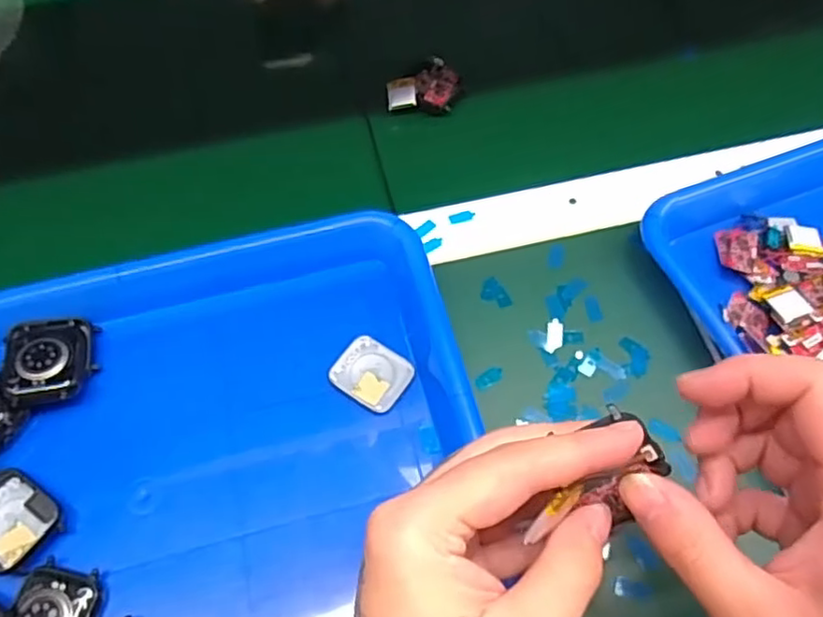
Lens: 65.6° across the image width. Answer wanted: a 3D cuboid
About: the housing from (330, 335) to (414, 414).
[{"bbox_3d":[-0.021,0.034,0.340,0.039,0.006,0.035,32,66,19],"label":"housing"}]

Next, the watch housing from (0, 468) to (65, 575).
[{"bbox_3d":[-0.192,0.099,0.302,0.046,0.007,0.037,32,66,19],"label":"watch housing"}]

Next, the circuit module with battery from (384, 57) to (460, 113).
[{"bbox_3d":[0.009,-0.159,0.454,0.050,0.014,0.043,1,60,3],"label":"circuit module with battery"}]

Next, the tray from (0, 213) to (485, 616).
[{"bbox_3d":[-0.131,0.081,0.304,0.323,0.036,0.258,-14,61,-6],"label":"tray"}]

